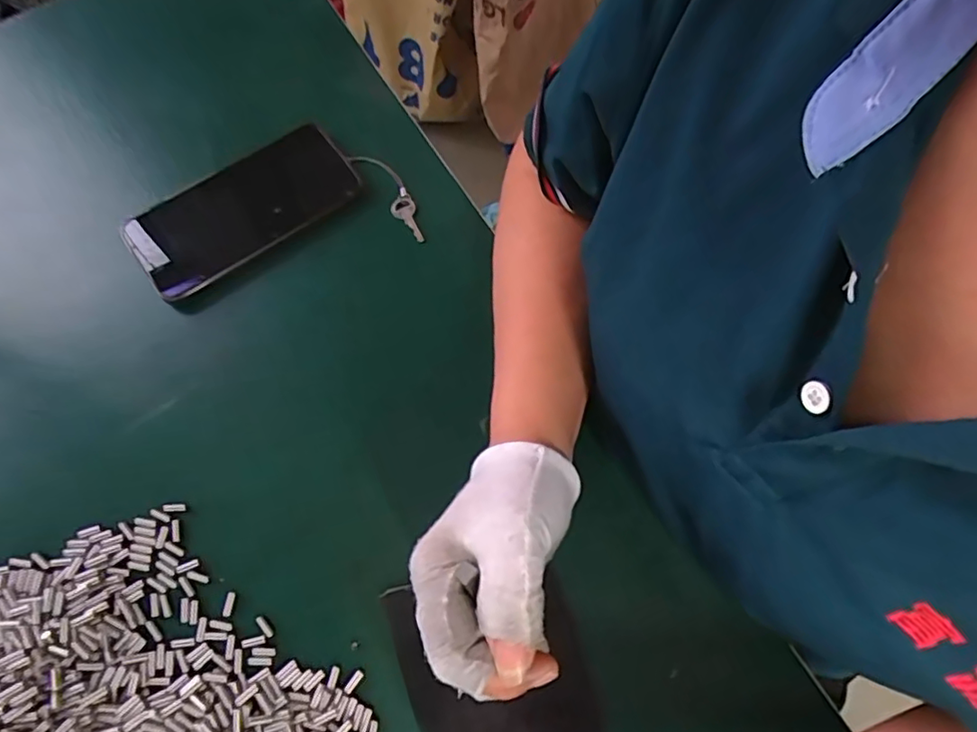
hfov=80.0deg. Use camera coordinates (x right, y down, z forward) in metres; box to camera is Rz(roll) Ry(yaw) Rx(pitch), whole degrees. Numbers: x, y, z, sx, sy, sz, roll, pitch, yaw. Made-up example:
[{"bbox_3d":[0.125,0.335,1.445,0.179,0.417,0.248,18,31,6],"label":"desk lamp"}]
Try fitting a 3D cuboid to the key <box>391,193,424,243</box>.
[{"bbox_3d":[-0.060,-0.109,0.430,0.018,0.006,0.040,-19,72,-8],"label":"key"}]

